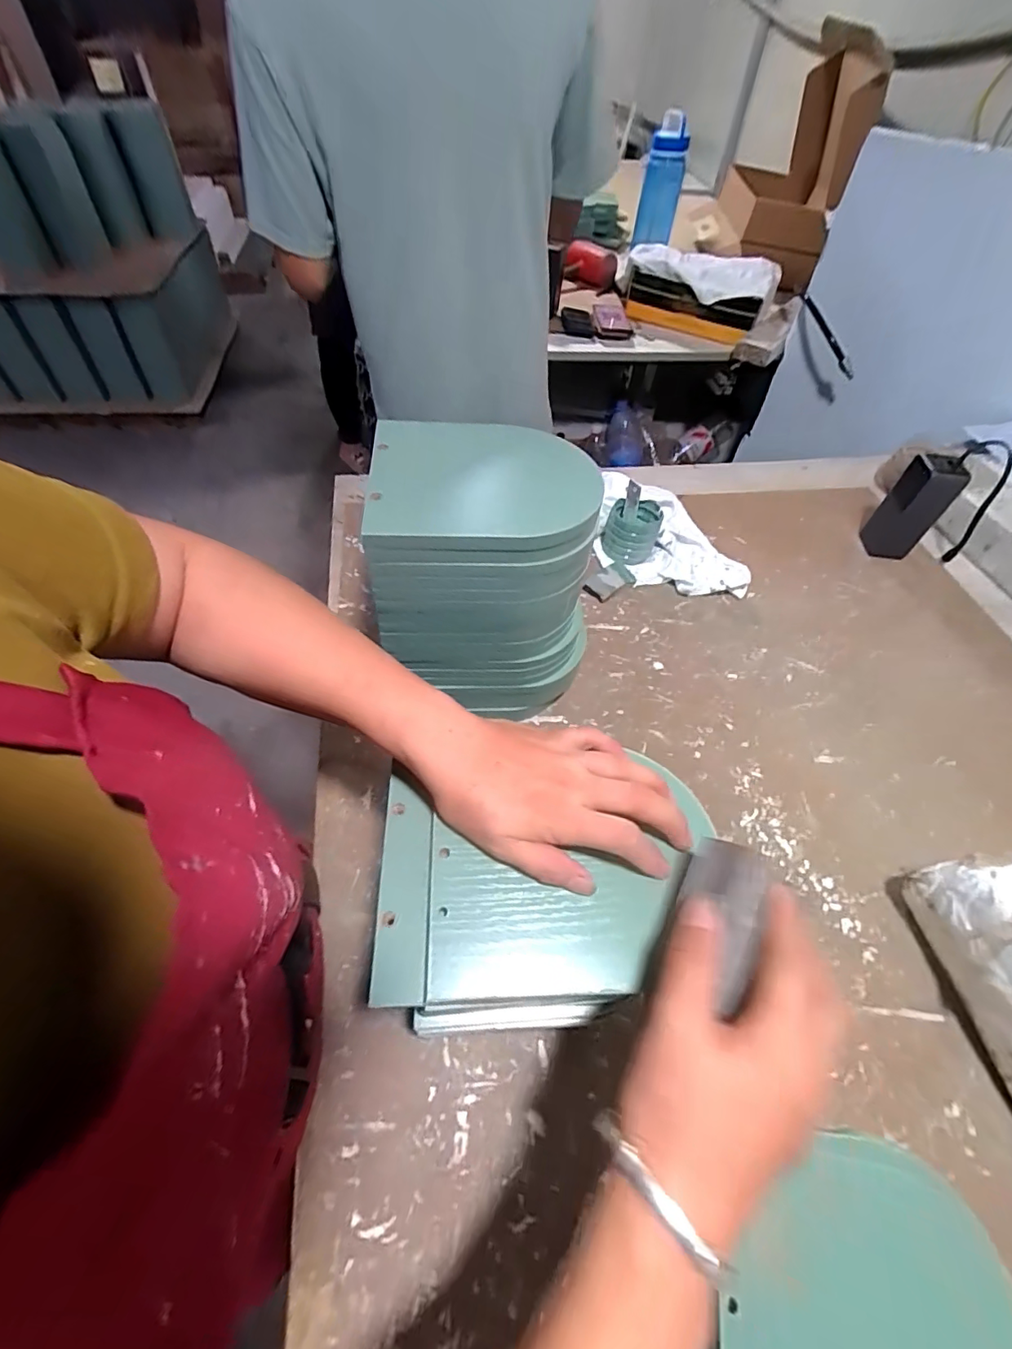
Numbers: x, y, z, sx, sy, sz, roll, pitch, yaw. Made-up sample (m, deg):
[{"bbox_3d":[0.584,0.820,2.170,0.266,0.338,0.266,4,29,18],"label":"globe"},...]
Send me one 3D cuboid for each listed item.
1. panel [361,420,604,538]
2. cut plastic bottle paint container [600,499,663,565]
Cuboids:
[{"bbox_3d":[-0.015,-0.146,0.383,0.165,0.012,0.140,-1,54,-4],"label":"panel"},{"bbox_3d":[0.163,-0.186,0.672,0.067,0.063,0.061,21,54,10],"label":"cut plastic bottle paint container"}]

